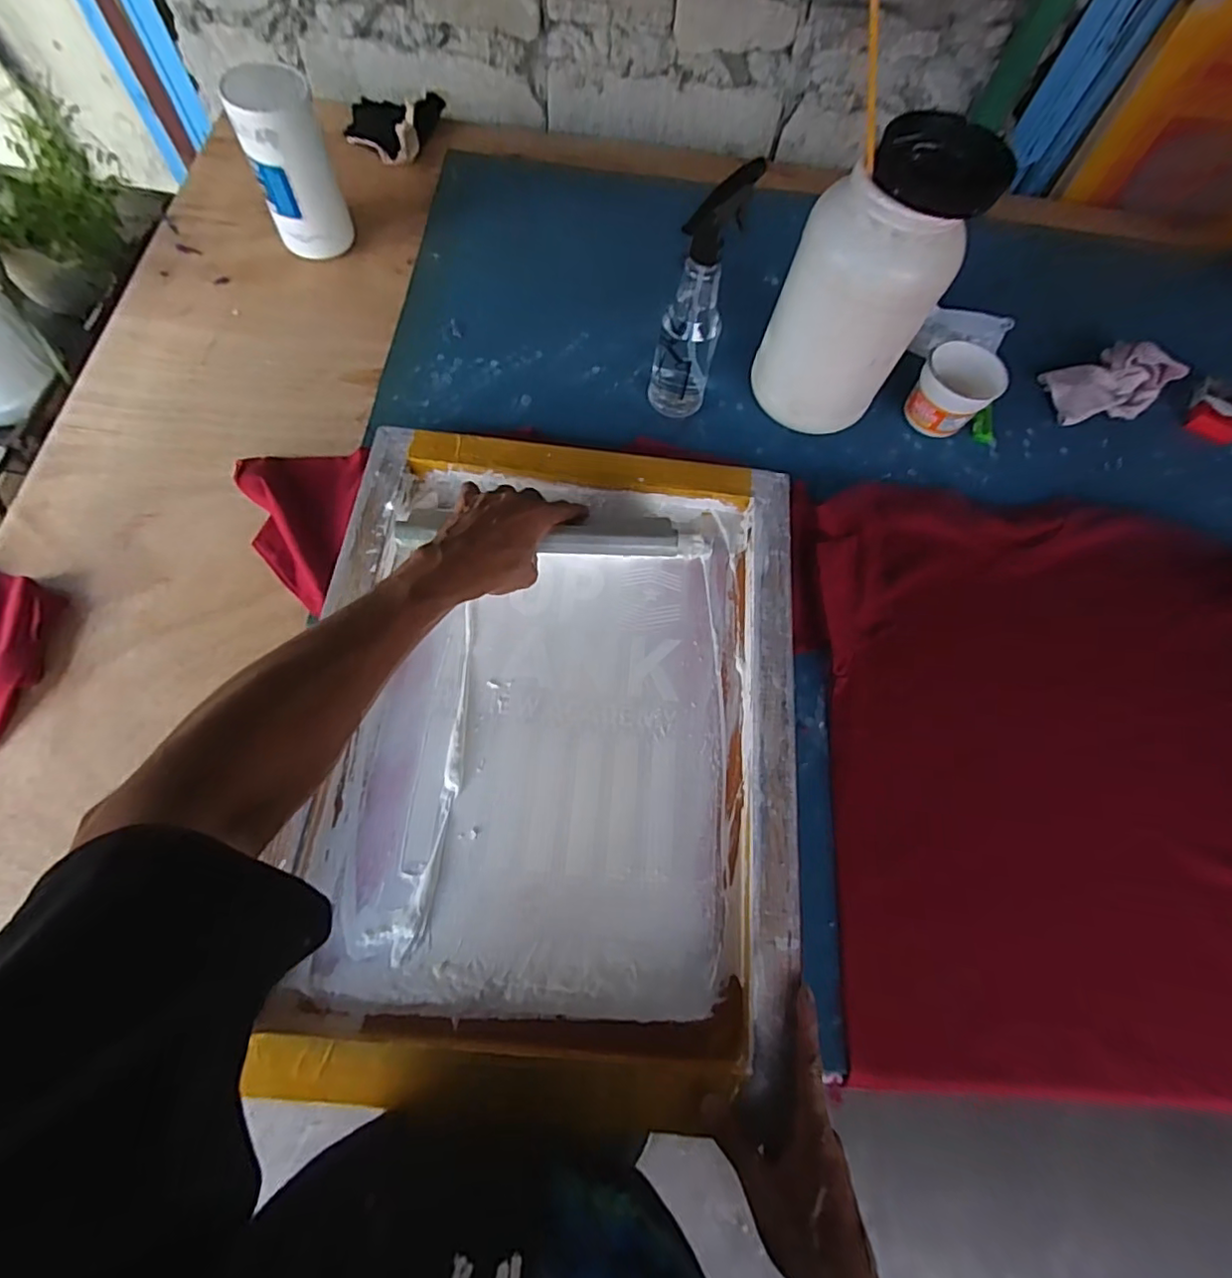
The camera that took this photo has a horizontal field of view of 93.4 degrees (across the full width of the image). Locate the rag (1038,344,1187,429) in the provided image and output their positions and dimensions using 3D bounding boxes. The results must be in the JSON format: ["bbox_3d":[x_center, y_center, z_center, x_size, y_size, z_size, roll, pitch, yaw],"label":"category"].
[{"bbox_3d":[0.654,-0.339,0.769,0.167,0.042,0.098,-24,72,-12],"label":"rag"}]

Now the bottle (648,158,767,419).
[{"bbox_3d":[0.085,-0.356,0.623,0.071,0.234,0.067,11,69,1],"label":"bottle"}]

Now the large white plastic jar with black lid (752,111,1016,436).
[{"bbox_3d":[0.253,-0.361,0.621,0.145,0.270,0.136,1,69,-3],"label":"large white plastic jar with black lid"}]

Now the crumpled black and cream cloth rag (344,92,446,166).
[{"bbox_3d":[-0.336,-0.772,0.874,0.134,0.031,0.155,-1,69,-3],"label":"crumpled black and cream cloth rag"}]

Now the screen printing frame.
[{"bbox_3d":[-0.055,0.072,0.541,0.439,0.059,0.588,5,68,-1],"label":"screen printing frame"}]

